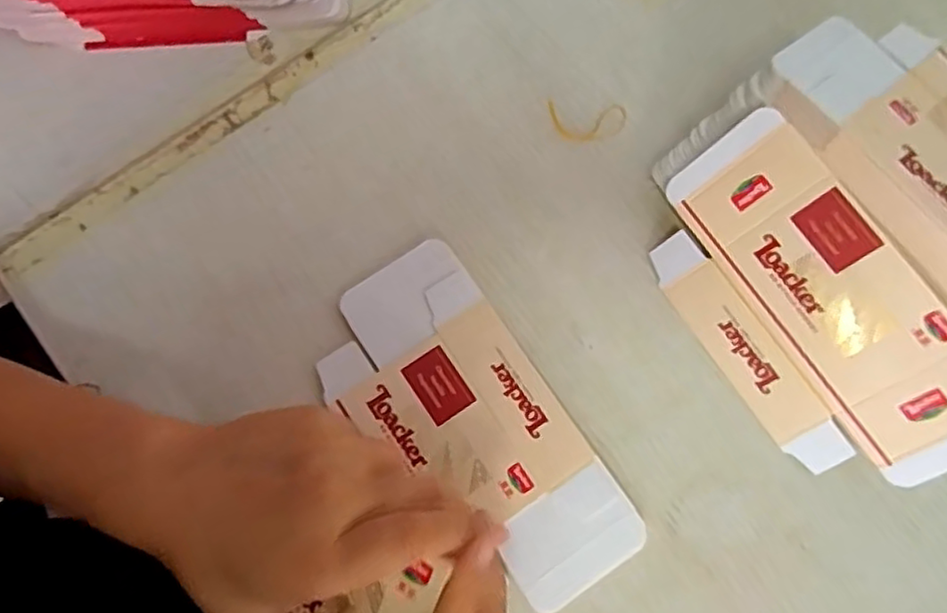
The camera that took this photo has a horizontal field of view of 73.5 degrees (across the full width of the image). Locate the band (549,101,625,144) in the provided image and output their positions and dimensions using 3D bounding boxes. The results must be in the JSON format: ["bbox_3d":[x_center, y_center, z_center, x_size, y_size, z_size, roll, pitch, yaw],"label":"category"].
[{"bbox_3d":[0.069,-0.112,0.386,0.048,0.004,0.026,3,77,0],"label":"band"}]

